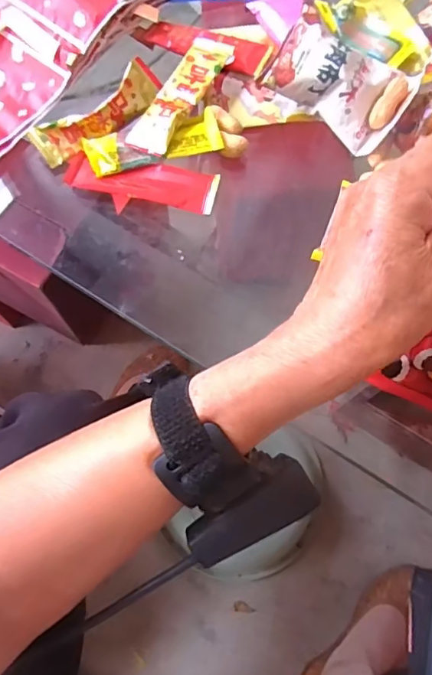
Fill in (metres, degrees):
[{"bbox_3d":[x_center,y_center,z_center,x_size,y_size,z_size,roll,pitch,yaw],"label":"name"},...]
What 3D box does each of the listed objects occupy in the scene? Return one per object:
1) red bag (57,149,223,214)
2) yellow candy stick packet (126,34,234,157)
[{"bbox_3d":[-0.055,-0.112,0.371,0.109,0.007,0.037,7,71,1],"label":"red bag"},{"bbox_3d":[-0.026,-0.182,0.384,0.033,0.016,0.110,29,72,8],"label":"yellow candy stick packet"}]

